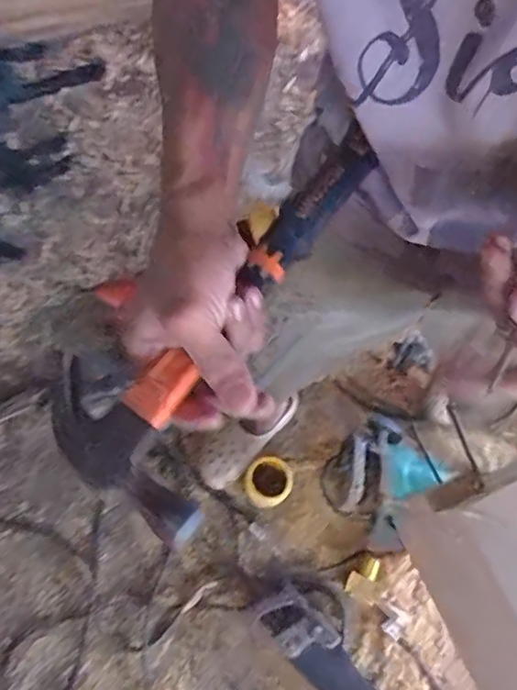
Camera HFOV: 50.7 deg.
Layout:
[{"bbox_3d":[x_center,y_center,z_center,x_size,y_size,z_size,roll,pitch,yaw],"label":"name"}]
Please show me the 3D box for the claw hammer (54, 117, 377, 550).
[{"bbox_3d":[-0.005,-0.033,0.359,0.114,0.034,0.301,34,73,13],"label":"claw hammer"}]

